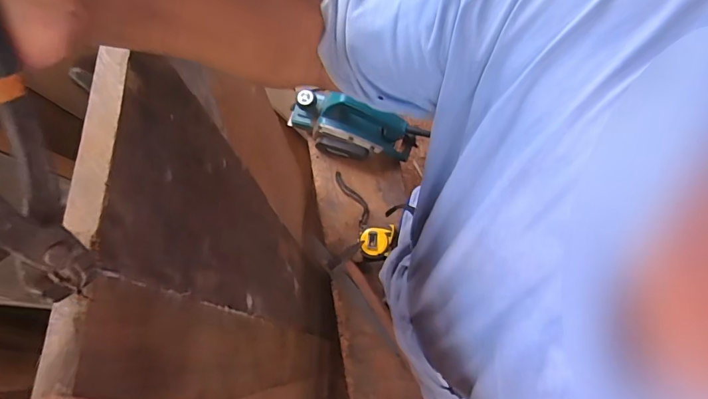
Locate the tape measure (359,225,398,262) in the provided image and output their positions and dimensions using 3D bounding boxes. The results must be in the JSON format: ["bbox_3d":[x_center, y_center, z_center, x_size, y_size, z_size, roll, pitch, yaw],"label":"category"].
[{"bbox_3d":[0.049,0.086,0.844,0.075,0.038,0.066,2,77,1],"label":"tape measure"}]

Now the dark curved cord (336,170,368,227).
[{"bbox_3d":[-0.002,-0.006,0.880,0.030,0.009,0.127,-28,78,-5],"label":"dark curved cord"}]

